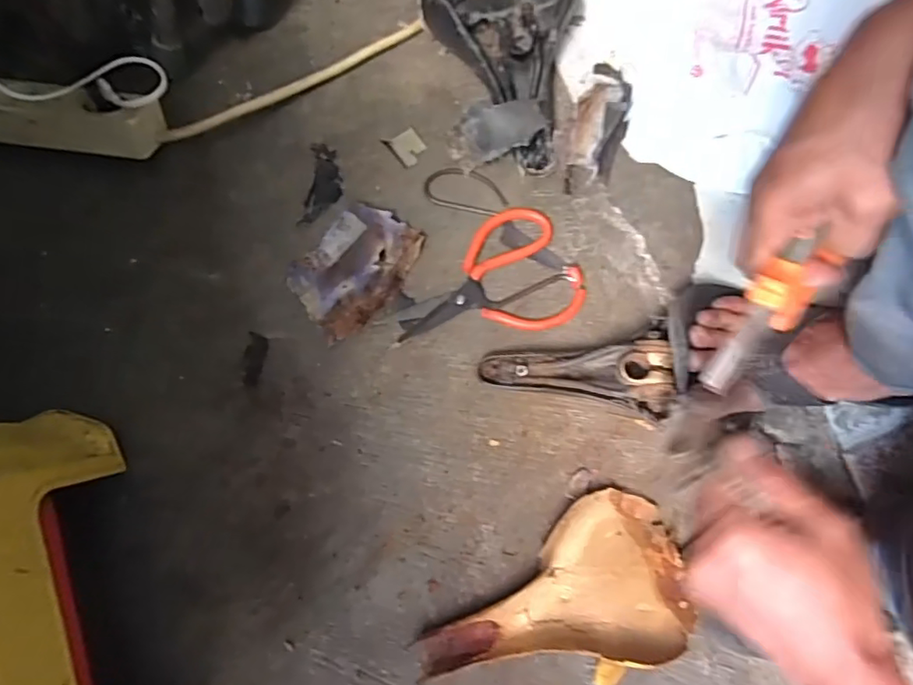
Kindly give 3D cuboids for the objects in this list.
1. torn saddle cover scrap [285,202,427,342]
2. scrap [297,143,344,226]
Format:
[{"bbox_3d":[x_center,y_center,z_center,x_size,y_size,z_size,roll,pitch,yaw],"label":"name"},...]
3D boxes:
[{"bbox_3d":[-0.098,-0.075,0.555,0.091,0.022,0.129,41,79,8],"label":"torn saddle cover scrap"},{"bbox_3d":[-0.137,-0.164,0.577,0.035,0.017,0.088,7,77,1],"label":"scrap"}]

